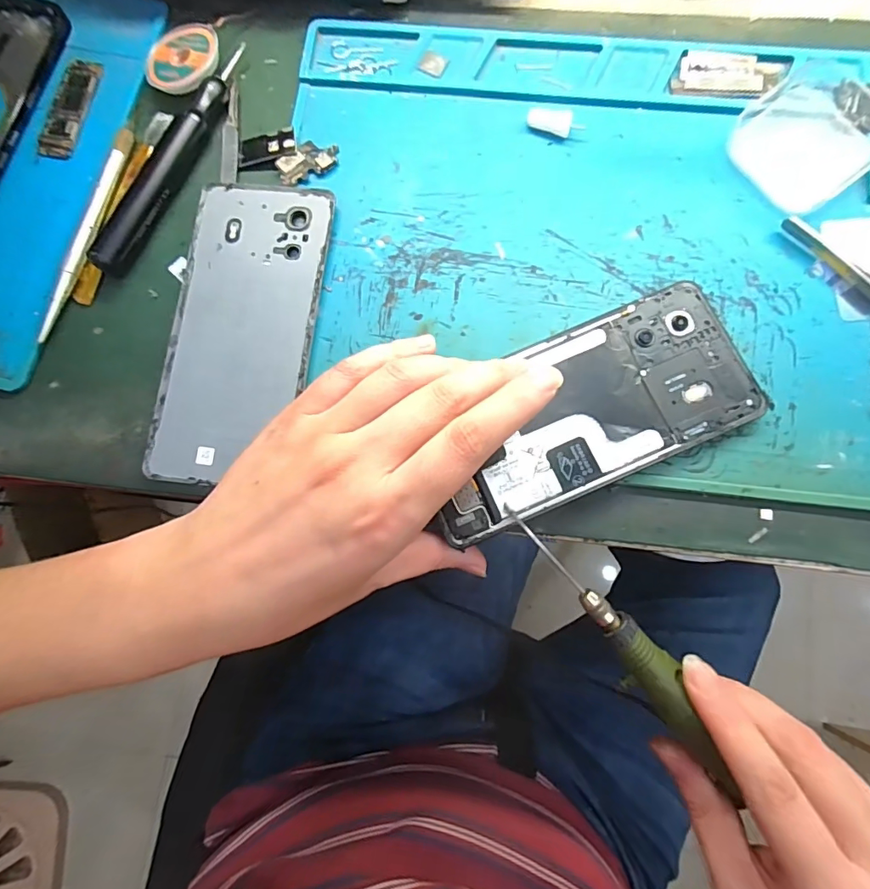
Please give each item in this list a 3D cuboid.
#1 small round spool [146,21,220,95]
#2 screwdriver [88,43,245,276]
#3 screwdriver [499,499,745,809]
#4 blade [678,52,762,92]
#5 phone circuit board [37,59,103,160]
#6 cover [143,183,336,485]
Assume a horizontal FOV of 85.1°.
[{"bbox_3d":[-0.140,-0.215,0.263,0.038,0.009,0.043,17,83,5],"label":"small round spool"},{"bbox_3d":[-0.139,-0.155,0.252,0.011,0.014,0.145,25,83,6],"label":"screwdriver"},{"bbox_3d":[0.089,0.091,0.209,0.018,0.016,0.154,-37,88,-3],"label":"screwdriver"},{"bbox_3d":[0.155,-0.202,0.257,0.042,0.004,0.022,8,82,4],"label":"blade"},{"bbox_3d":[-0.204,-0.188,0.263,0.019,0.004,0.059,13,82,5],"label":"phone circuit board"},{"bbox_3d":[-0.097,-0.058,0.242,0.071,0.006,0.155,7,82,4],"label":"cover"}]

